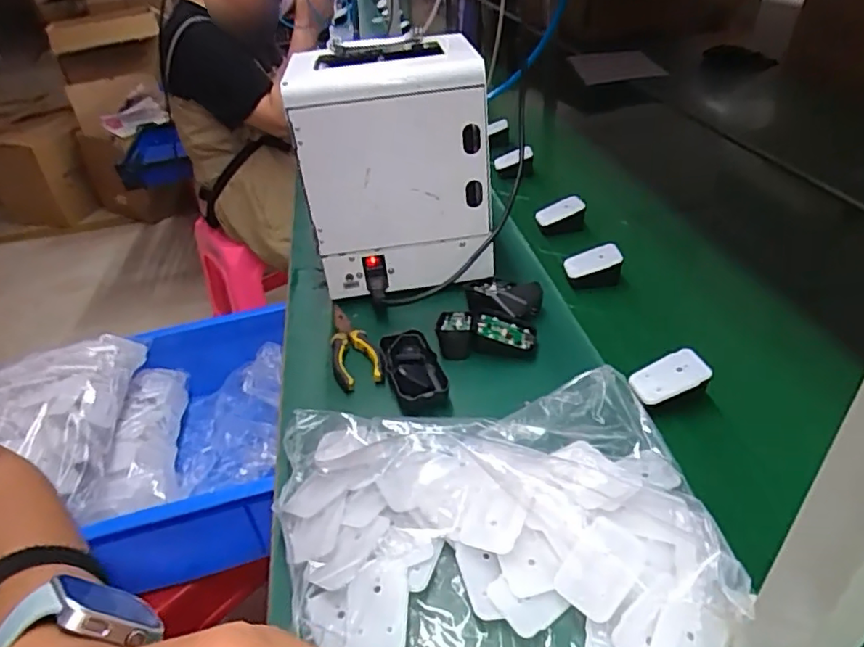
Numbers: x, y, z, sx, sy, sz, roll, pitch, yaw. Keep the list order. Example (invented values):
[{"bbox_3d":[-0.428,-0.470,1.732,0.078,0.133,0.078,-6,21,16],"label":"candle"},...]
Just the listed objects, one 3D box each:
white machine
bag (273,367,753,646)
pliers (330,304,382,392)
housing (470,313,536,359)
[{"bbox_3d":[-0.046,-0.186,0.716,0.210,0.269,0.160,-8,36,-3],"label":"white machine"},{"bbox_3d":[0.040,0.160,0.438,0.331,0.053,0.275,-5,36,1],"label":"bag"},{"bbox_3d":[-0.098,0.024,0.670,0.049,0.019,0.145,-16,38,-14],"label":"pliers"},{"bbox_3d":[0.079,0.014,0.641,0.069,0.043,0.030,1,37,9],"label":"housing"}]

